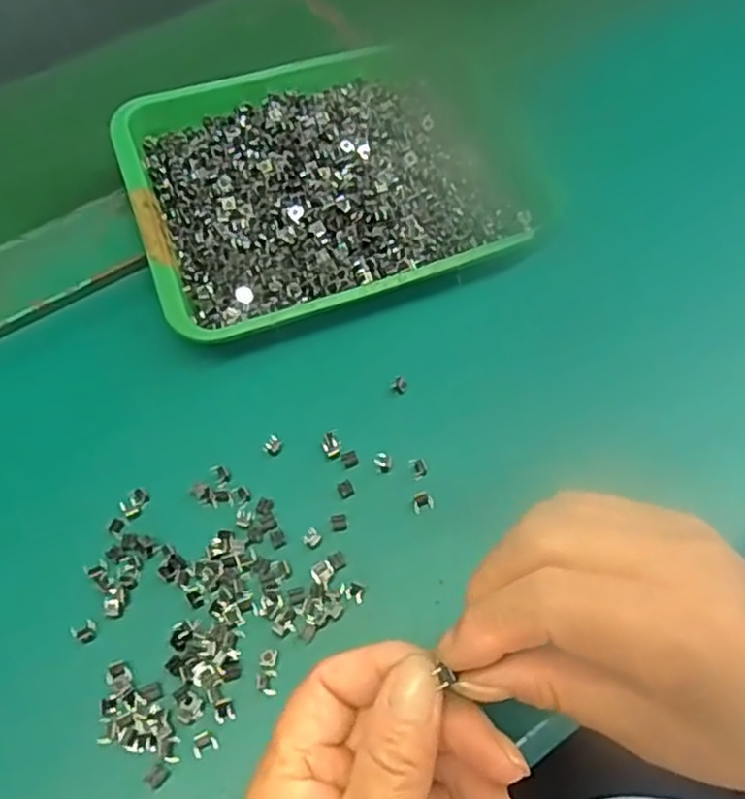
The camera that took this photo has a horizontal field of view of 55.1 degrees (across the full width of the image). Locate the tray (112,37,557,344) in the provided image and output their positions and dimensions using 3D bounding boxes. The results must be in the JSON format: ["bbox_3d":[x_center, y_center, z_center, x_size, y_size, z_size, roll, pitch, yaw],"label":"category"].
[{"bbox_3d":[-0.021,-0.124,0.393,0.212,0.031,0.166,-19,61,-9],"label":"tray"}]

